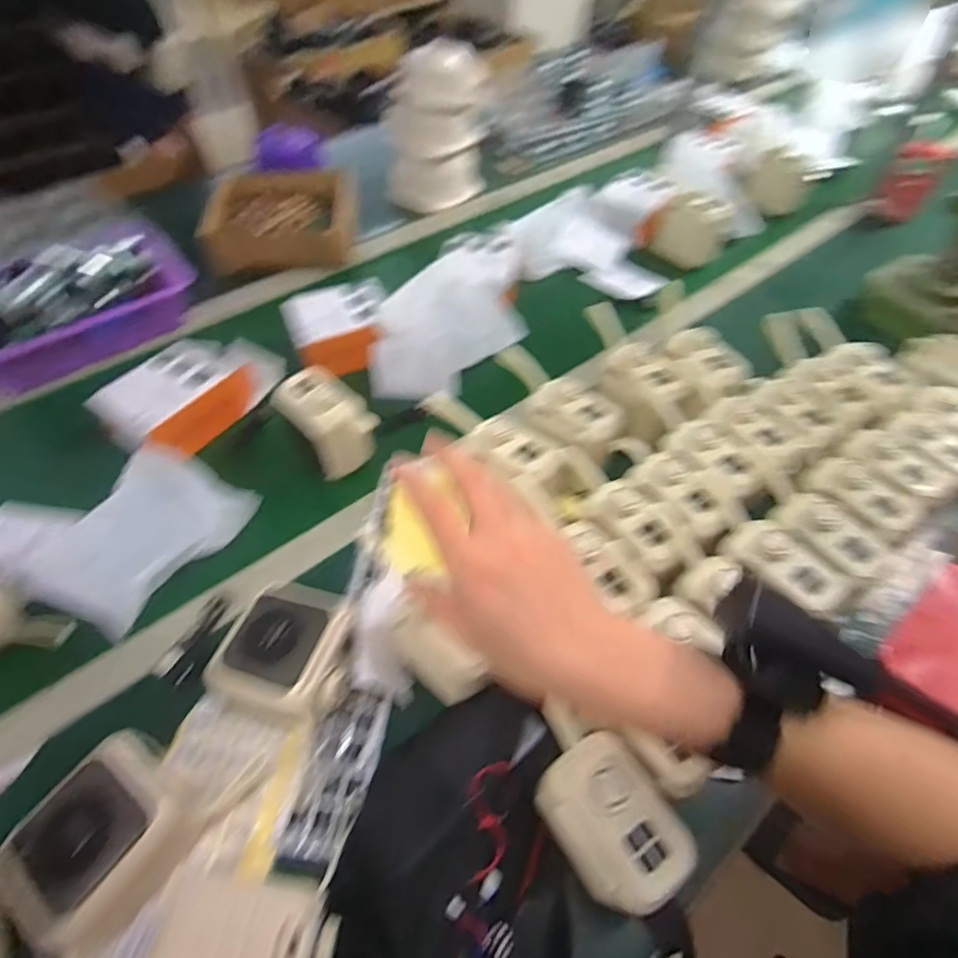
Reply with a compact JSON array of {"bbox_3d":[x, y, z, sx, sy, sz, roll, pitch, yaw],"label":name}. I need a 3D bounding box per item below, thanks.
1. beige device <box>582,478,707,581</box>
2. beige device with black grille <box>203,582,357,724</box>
[{"bbox_3d":[0.136,0.039,0.453,0.050,0.032,0.092,-31,58,-23],"label":"beige device"},{"bbox_3d":[-0.149,0.138,0.434,0.102,0.044,0.092,14,53,10],"label":"beige device with black grille"}]

